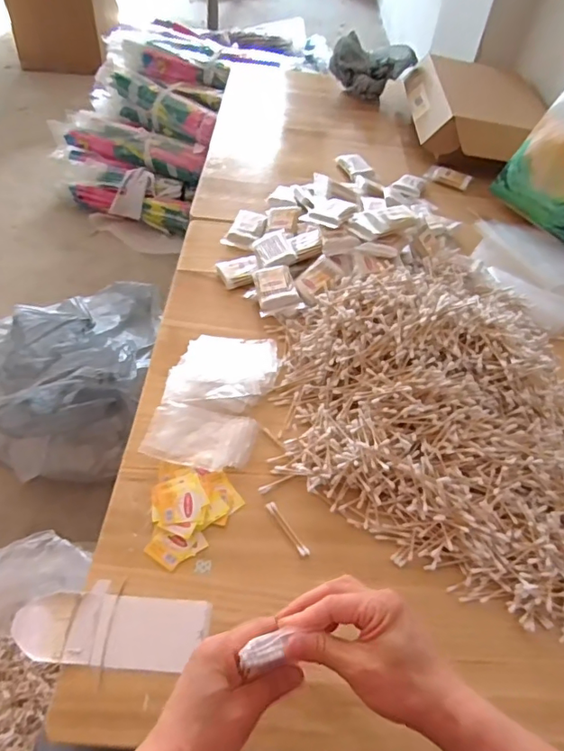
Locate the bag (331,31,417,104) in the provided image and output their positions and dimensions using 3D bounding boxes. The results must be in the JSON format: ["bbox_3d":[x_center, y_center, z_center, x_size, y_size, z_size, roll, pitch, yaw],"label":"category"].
[{"bbox_3d":[0.211,-0.728,1.245,0.195,0.113,0.075,14,50,5],"label":"bag"}]

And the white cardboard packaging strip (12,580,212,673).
[{"bbox_3d":[-0.160,0.240,0.497,0.174,0.007,0.066,7,53,-4],"label":"white cardboard packaging strip"}]

